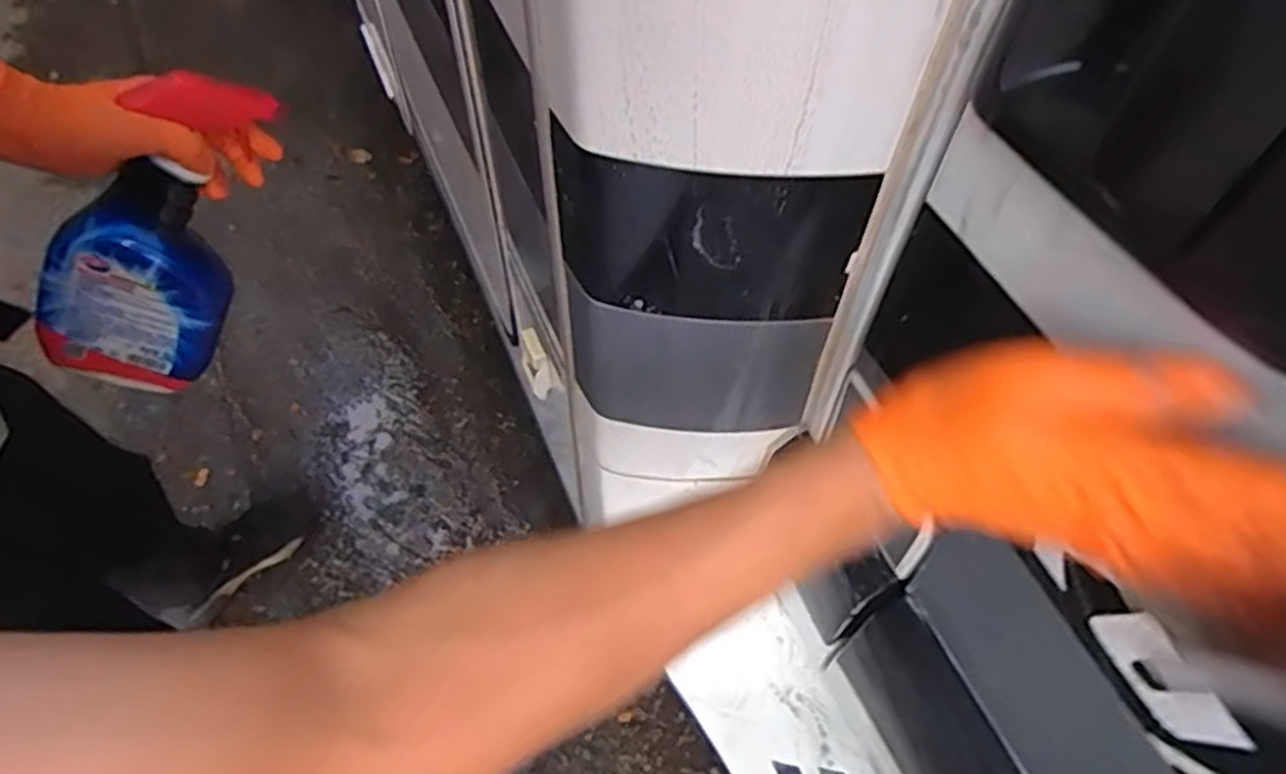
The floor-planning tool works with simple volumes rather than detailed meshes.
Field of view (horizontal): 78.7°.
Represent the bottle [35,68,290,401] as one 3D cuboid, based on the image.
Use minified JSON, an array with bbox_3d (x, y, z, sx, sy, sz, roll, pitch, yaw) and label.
[{"bbox_3d":[-0.375,-0.114,0.607,0.060,0.266,0.109,44,25,26],"label":"bottle"}]

